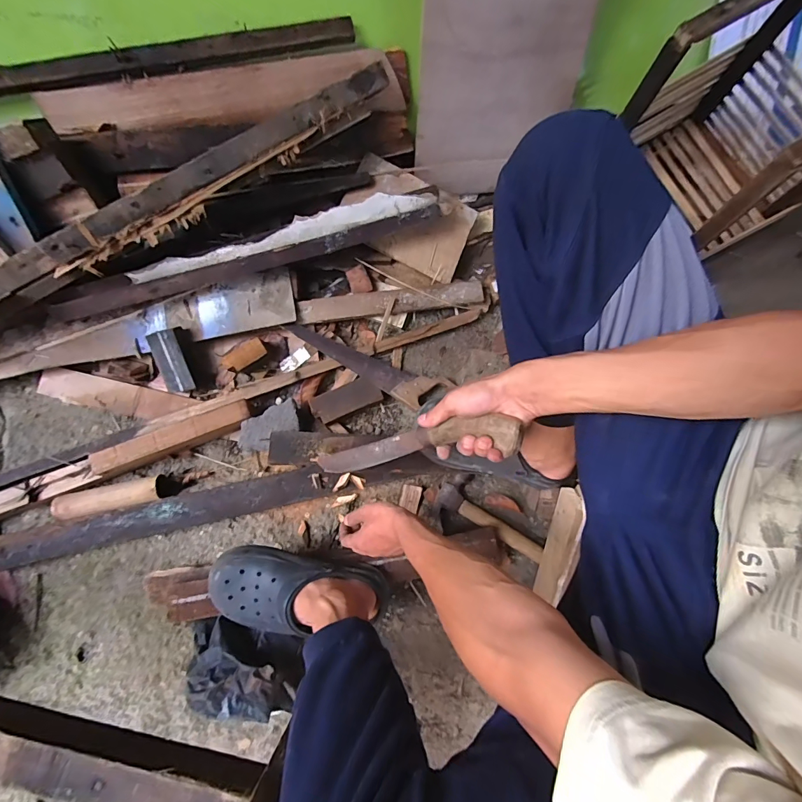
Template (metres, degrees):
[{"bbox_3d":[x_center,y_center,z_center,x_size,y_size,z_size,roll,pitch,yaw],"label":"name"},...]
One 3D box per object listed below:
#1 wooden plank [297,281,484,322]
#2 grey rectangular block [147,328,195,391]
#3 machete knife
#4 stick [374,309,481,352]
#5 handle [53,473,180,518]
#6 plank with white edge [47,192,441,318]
[{"bbox_3d":[-0.020,-0.208,0.818,0.374,0.021,0.057,-8,76,-6],"label":"wooden plank"},{"bbox_3d":[-0.429,-0.075,0.756,0.051,0.034,0.115,-14,101,-6],"label":"grey rectangular block"},{"bbox_3d":[-0.003,0.065,0.531,0.024,0.356,0.046,13,69,-41],"label":"machete knife"},{"bbox_3d":[0.056,-0.146,0.832,0.231,0.017,0.021,-20,78,-8],"label":"stick"},{"bbox_3d":[-0.525,0.180,0.744,0.206,0.045,0.052,-12,77,-7],"label":"handle"},{"bbox_3d":[-0.276,-0.270,0.740,0.735,0.068,0.058,-16,77,-7],"label":"plank with white edge"}]

